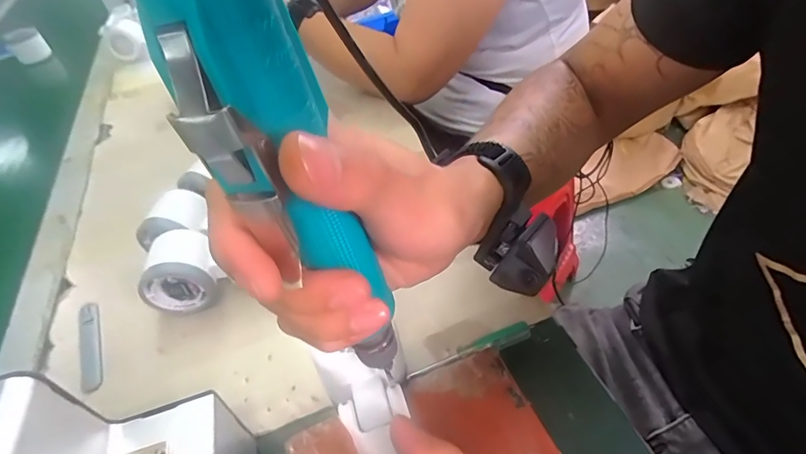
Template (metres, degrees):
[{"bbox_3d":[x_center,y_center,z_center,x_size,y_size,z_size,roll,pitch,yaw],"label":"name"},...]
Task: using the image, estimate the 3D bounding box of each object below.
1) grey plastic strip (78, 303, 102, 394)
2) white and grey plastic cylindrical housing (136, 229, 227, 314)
[{"bbox_3d":[-0.268,0.100,0.379,0.018,0.005,0.096,-27,48,-16],"label":"grey plastic strip"},{"bbox_3d":[-0.196,0.039,0.394,0.062,0.060,0.052,-19,46,-9],"label":"white and grey plastic cylindrical housing"}]

